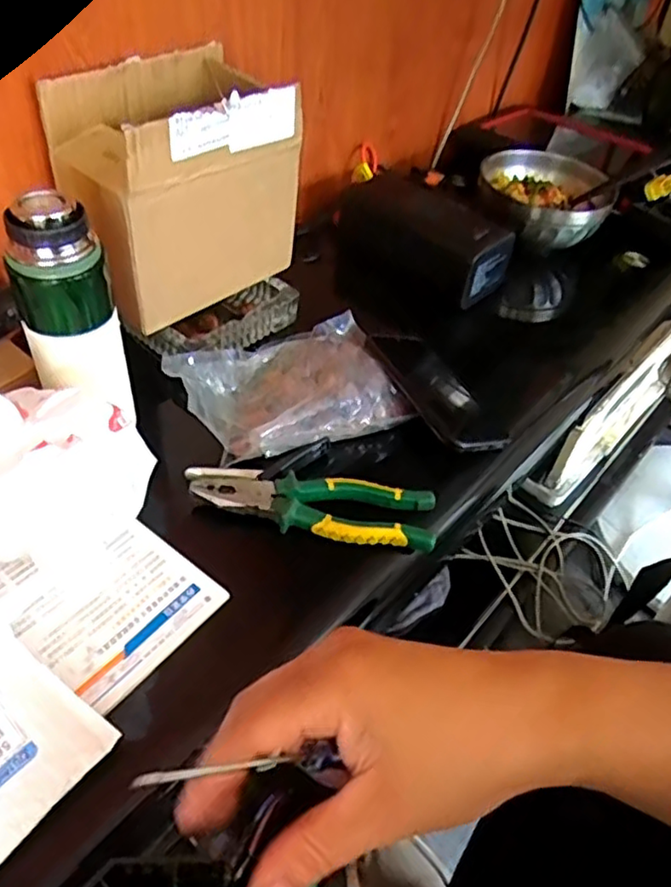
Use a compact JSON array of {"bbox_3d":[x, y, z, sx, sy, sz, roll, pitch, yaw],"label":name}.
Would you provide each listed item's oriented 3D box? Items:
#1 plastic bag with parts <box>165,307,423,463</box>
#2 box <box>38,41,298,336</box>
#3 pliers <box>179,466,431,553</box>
[{"bbox_3d":[-0.033,-0.066,0.592,0.214,0.052,0.153,-25,53,-26],"label":"plastic bag with parts"},{"bbox_3d":[-0.142,-0.232,0.598,0.122,0.175,0.190,32,51,24],"label":"box"},{"bbox_3d":[-0.020,0.049,0.525,0.199,0.019,0.056,7,46,2],"label":"pliers"}]

